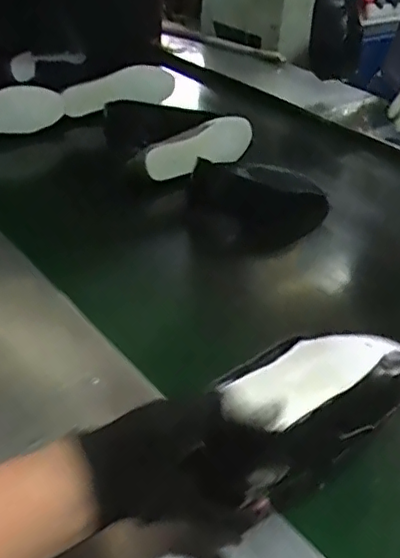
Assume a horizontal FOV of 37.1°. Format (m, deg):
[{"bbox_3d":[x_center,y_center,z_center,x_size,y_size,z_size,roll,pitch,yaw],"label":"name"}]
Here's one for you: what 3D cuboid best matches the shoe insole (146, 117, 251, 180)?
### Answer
[{"bbox_3d":[0.010,-0.253,1.143,0.262,0.096,0.020,-22,45,-36],"label":"shoe insole"}]

